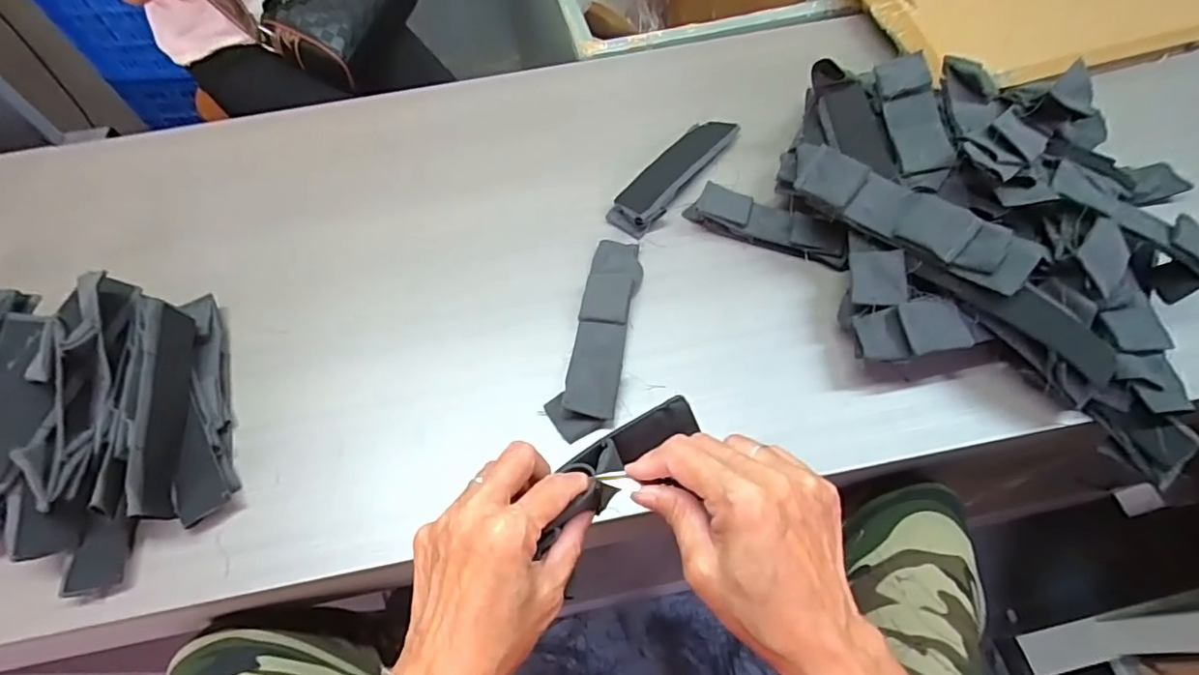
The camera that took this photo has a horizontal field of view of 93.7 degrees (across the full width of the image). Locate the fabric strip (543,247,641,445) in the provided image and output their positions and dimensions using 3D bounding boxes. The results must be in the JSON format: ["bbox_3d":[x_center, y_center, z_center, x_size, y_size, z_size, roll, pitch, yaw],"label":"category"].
[{"bbox_3d":[0.001,-0.008,0.531,0.055,0.029,0.209,9,60,8],"label":"fabric strip"}]

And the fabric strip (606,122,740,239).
[{"bbox_3d":[0.084,-0.188,0.623,0.052,0.015,0.192,32,66,20],"label":"fabric strip"}]

